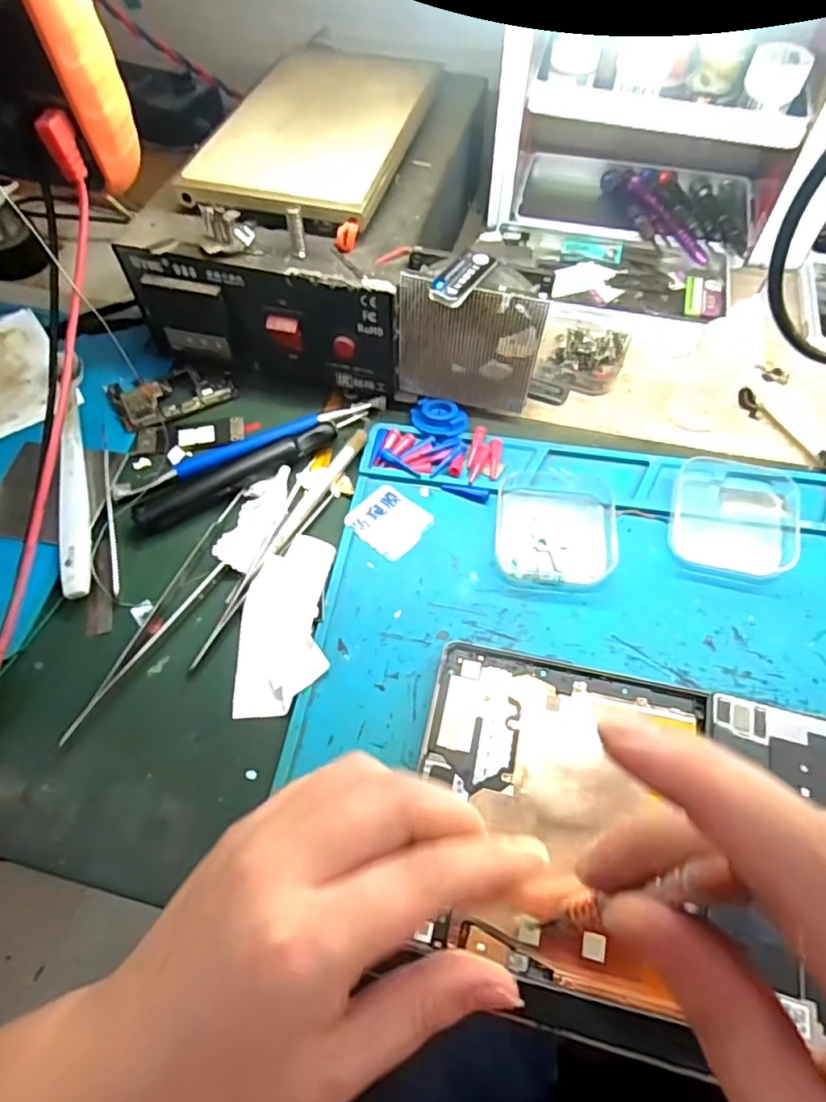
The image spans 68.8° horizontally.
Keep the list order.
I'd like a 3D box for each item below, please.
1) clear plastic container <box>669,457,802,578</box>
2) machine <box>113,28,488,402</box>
[{"bbox_3d":[0.177,-0.021,0.333,0.065,0.015,0.071,14,60,8],"label":"clear plastic container"},{"bbox_3d":[-0.052,-0.226,0.403,0.154,0.105,0.238,16,60,10],"label":"machine"}]

